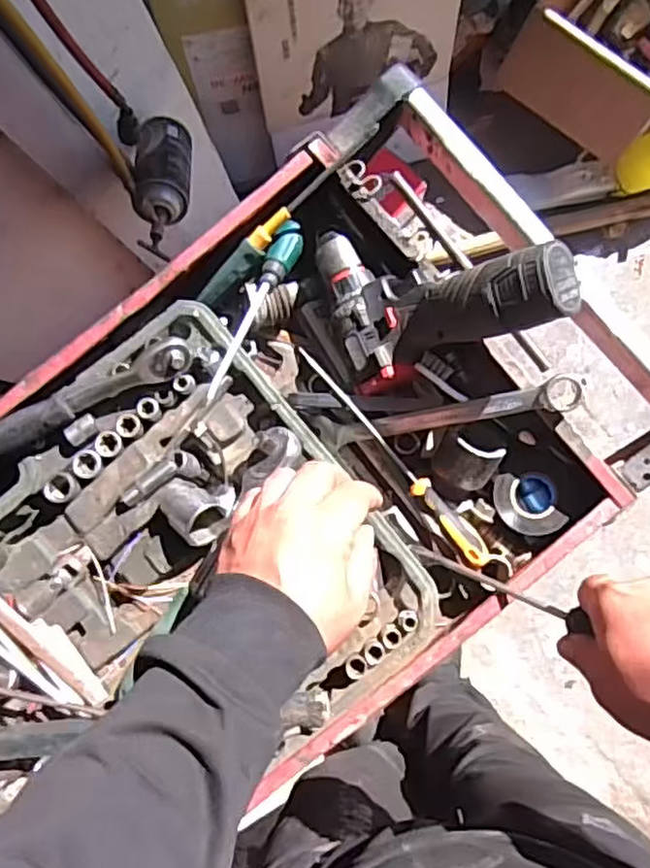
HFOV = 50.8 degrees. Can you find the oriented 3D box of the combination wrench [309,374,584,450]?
[{"bbox_3d":[0.093,-0.016,0.561,0.221,0.021,0.027,-10,85,26],"label":"combination wrench"}]

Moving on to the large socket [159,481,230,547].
[{"bbox_3d":[-0.109,0.063,0.562,0.048,0.042,0.040,30,97,36],"label":"large socket"}]

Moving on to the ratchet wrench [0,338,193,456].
[{"bbox_3d":[-0.199,-0.027,0.555,0.190,0.034,0.029,-26,84,2],"label":"ratchet wrench"}]

